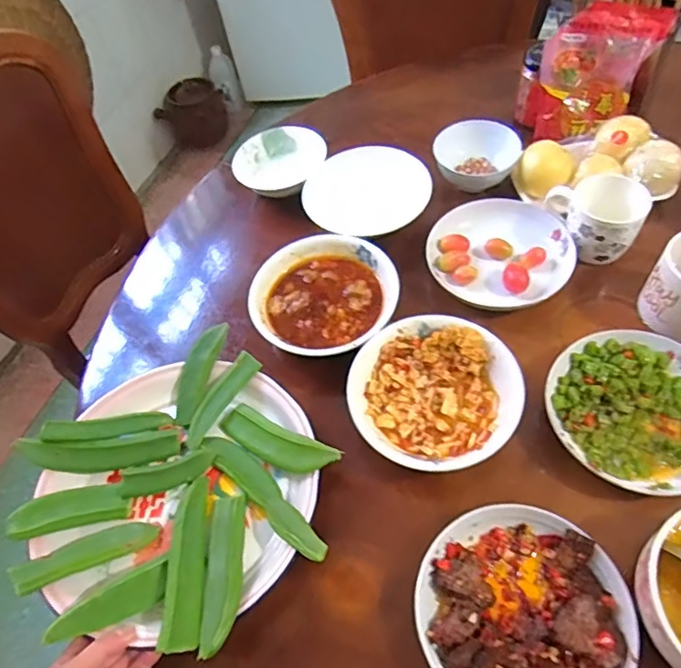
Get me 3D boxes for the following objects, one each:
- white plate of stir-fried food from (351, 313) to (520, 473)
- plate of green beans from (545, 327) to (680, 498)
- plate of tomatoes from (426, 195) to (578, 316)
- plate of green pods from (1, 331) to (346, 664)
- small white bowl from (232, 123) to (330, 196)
[{"bbox_3d":[0.099,0.061,0.581,0.169,0.041,0.169,-4,57,6],"label":"white plate of stir-fried food"},{"bbox_3d":[0.308,0.075,0.563,0.167,0.037,0.173,-4,57,6],"label":"plate of green beans"},{"bbox_3d":[0.202,-0.103,0.698,0.175,0.041,0.158,8,59,13],"label":"plate of tomatoes"},{"bbox_3d":[-0.169,0.159,0.563,0.289,0.057,0.292,-1,56,1],"label":"plate of green pods"},{"bbox_3d":[-0.092,-0.265,0.832,0.139,0.037,0.137,-4,57,6],"label":"small white bowl"}]

